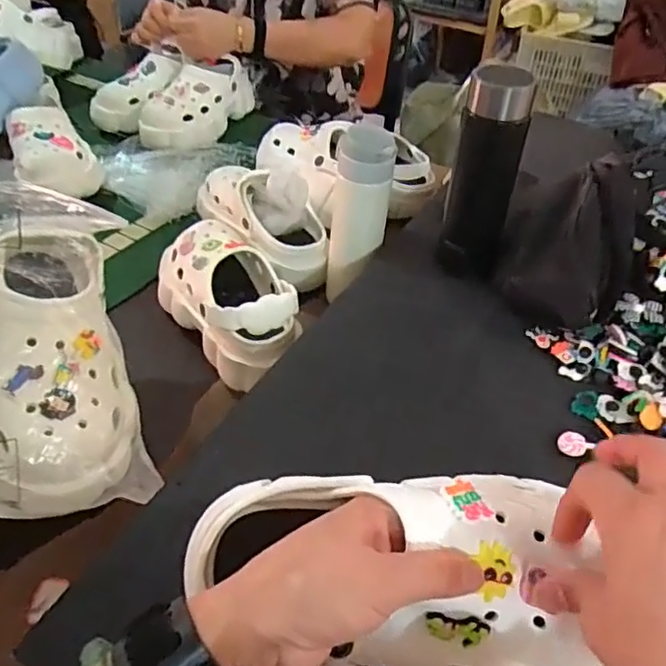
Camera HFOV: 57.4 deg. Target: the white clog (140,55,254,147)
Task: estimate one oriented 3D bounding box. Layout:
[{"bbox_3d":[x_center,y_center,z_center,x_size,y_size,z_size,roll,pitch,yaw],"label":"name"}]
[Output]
[{"bbox_3d":[-0.256,-0.415,1.100,0.114,0.093,0.254,21,46,19],"label":"white clog"}]

